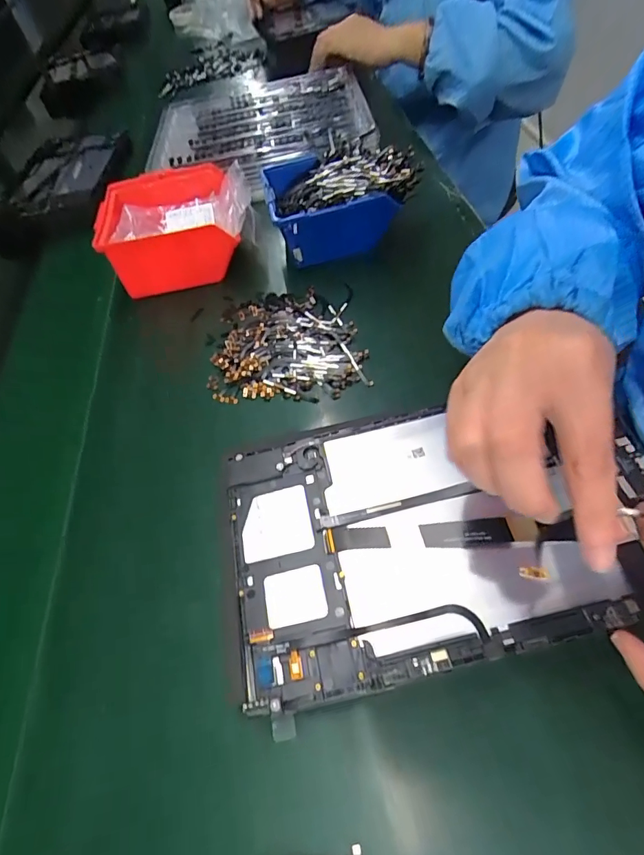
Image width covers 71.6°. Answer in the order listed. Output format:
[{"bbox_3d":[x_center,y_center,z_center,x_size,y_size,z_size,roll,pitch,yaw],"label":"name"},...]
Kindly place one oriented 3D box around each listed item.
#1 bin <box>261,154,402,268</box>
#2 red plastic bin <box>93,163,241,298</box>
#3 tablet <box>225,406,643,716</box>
[{"bbox_3d":[0.007,-0.224,0.463,0.120,0.071,0.106,-13,54,1],"label":"bin"},{"bbox_3d":[-0.152,-0.209,0.479,0.141,0.074,0.126,-15,54,0],"label":"red plastic bin"},{"bbox_3d":[0.065,0.055,0.256,0.237,0.007,0.152,-11,53,4],"label":"tablet"}]

